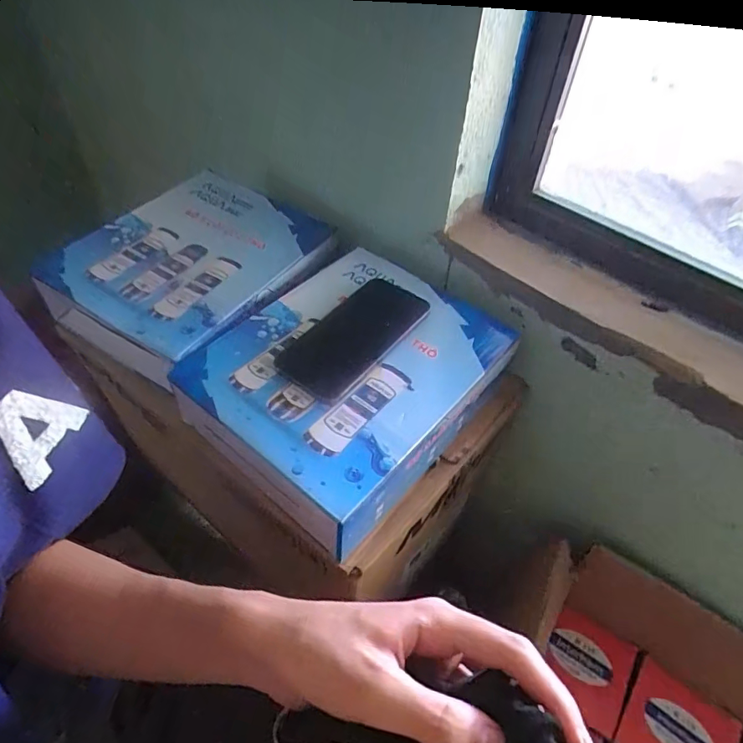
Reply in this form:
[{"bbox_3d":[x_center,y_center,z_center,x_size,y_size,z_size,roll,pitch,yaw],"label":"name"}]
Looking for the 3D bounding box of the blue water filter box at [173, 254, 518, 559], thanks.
[{"bbox_3d":[-0.021,0.000,0.498,0.228,0.072,0.272,34,55,23],"label":"blue water filter box"}]

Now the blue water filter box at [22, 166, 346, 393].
[{"bbox_3d":[-0.206,-0.117,0.587,0.235,0.072,0.293,31,54,22],"label":"blue water filter box"}]

